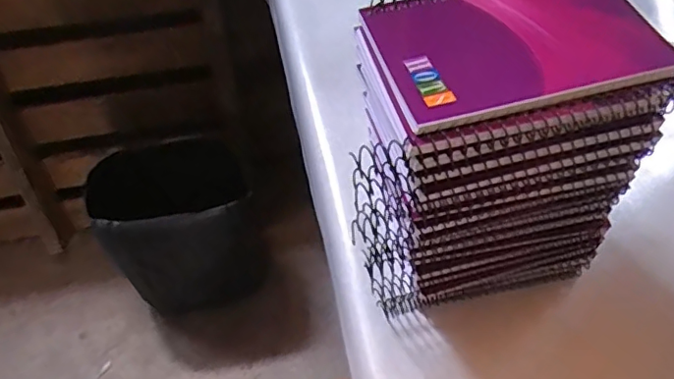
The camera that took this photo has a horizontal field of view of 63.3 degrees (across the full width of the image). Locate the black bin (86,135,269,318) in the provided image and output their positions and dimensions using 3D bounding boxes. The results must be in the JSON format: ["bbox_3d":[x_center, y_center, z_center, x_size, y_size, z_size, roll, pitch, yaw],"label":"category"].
[{"bbox_3d":[-0.322,0.083,1.169,0.292,0.333,0.267,-23,56,-15],"label":"black bin"}]

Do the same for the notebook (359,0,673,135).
[{"bbox_3d":[0.083,-0.070,0.255,0.130,0.009,0.083,-12,53,-8],"label":"notebook"}]

